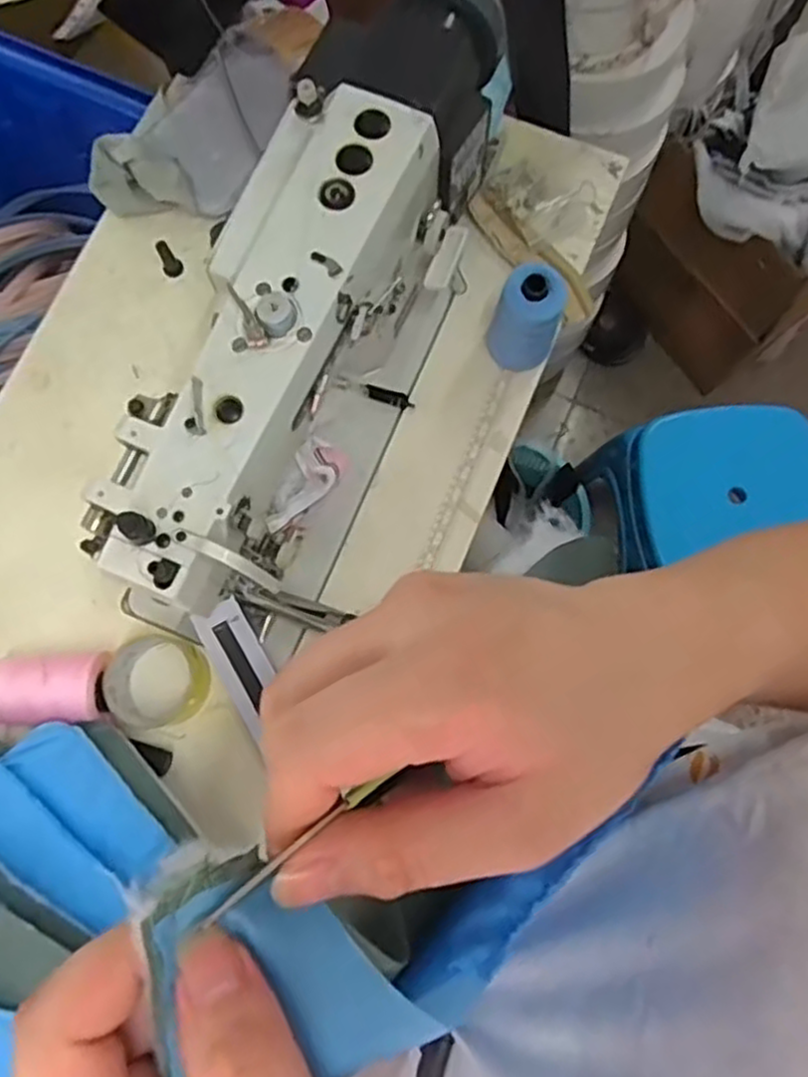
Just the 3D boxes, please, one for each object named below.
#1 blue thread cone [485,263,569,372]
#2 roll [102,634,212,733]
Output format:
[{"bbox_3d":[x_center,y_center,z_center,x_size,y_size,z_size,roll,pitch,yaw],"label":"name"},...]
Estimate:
[{"bbox_3d":[0.123,-0.221,0.733,0.063,0.103,0.066,0,78,0],"label":"blue thread cone"},{"bbox_3d":[-0.236,0.138,0.704,0.085,0.059,0.086,0,78,0],"label":"roll"}]

